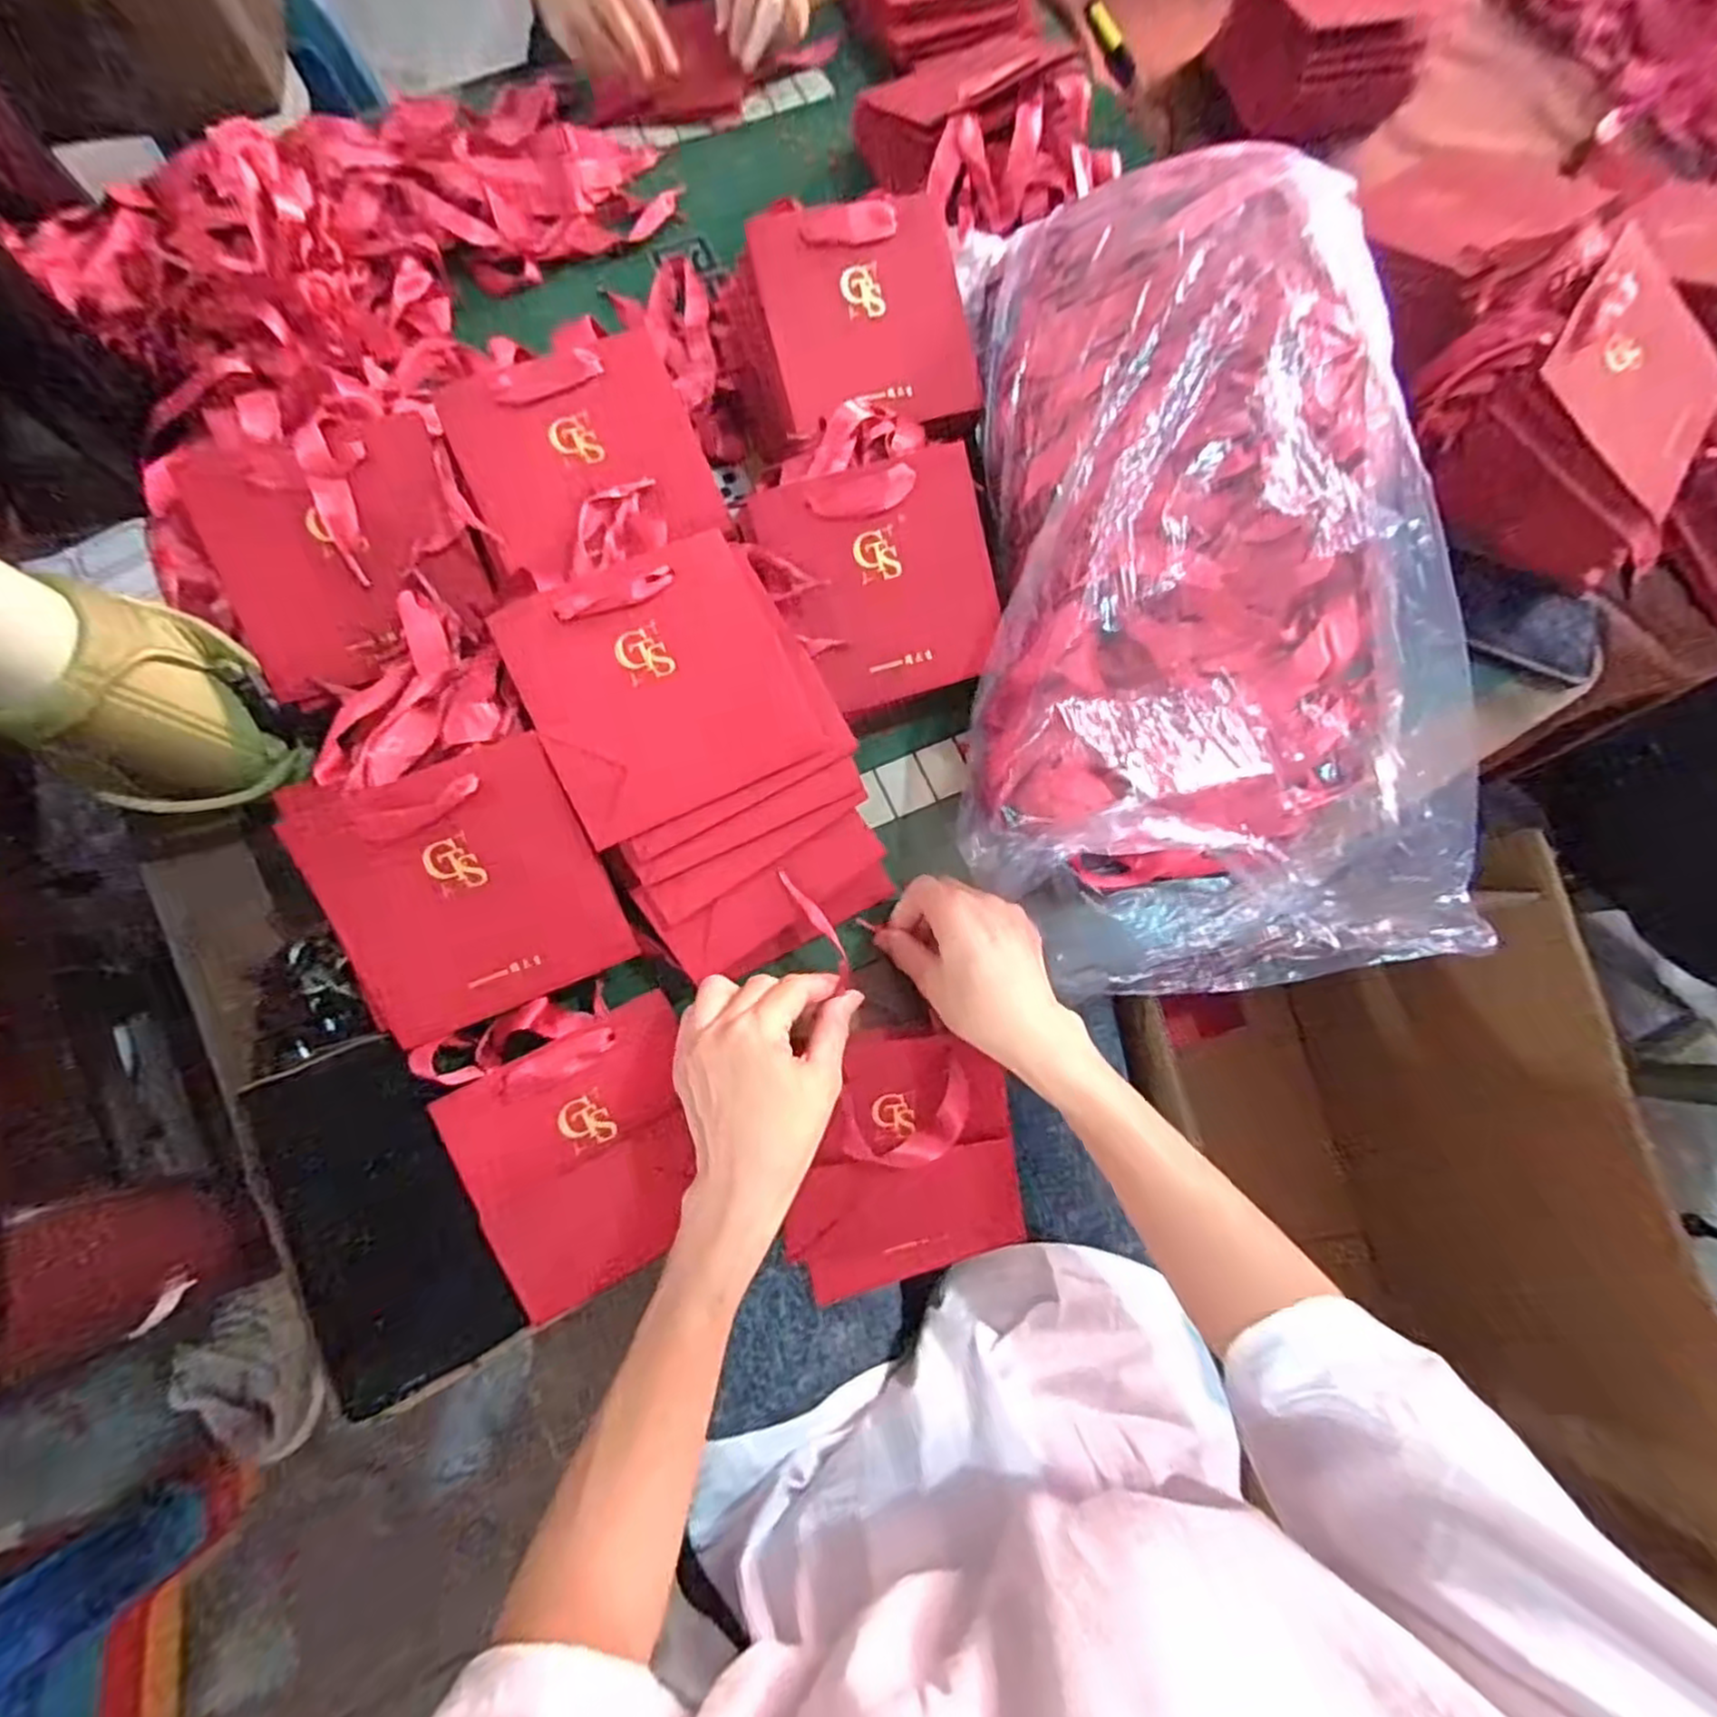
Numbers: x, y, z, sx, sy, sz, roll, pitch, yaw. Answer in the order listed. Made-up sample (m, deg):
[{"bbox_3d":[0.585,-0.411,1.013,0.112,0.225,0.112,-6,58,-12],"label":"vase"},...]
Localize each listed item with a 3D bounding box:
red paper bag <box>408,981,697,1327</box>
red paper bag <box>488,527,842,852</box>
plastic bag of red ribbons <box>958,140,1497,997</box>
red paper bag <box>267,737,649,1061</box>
[{"bbox_3d":[-0.161,0.164,0.427,0.130,0.016,0.162,-21,91,-20],"label":"red paper bag"},{"bbox_3d":[-0.106,-0.097,0.401,0.142,0.010,0.138,-25,93,-7],"label":"red paper bag"},{"bbox_3d":[0.218,-0.187,0.465,0.309,0.156,0.517,-2,75,-3],"label":"plastic bag of red ribbons"},{"bbox_3d":[-0.216,0.017,0.400,0.140,0.013,0.142,-20,106,-11],"label":"red paper bag"}]

